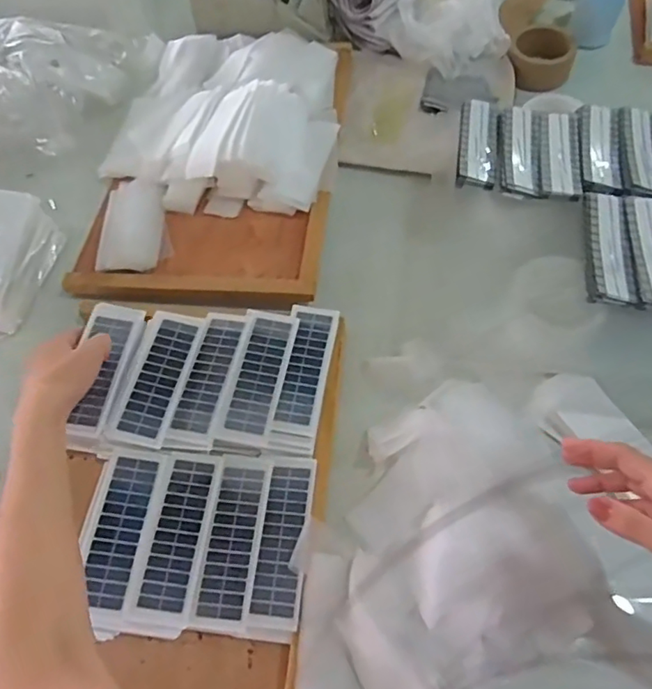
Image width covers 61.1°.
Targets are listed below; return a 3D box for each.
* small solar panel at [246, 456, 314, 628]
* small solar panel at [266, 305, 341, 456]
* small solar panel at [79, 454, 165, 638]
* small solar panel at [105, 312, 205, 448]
[{"bbox_3d":[-0.038,0.169,0.481,0.044,0.005,0.139,5,63,2],"label":"small solar panel"},{"bbox_3d":[-0.020,0.030,0.557,0.046,0.011,0.160,8,63,4],"label":"small solar panel"},{"bbox_3d":[-0.183,0.167,0.480,0.053,0.006,0.146,4,63,2],"label":"small solar panel"},{"bbox_3d":[-0.168,0.029,0.551,0.057,0.004,0.147,8,63,4],"label":"small solar panel"}]

